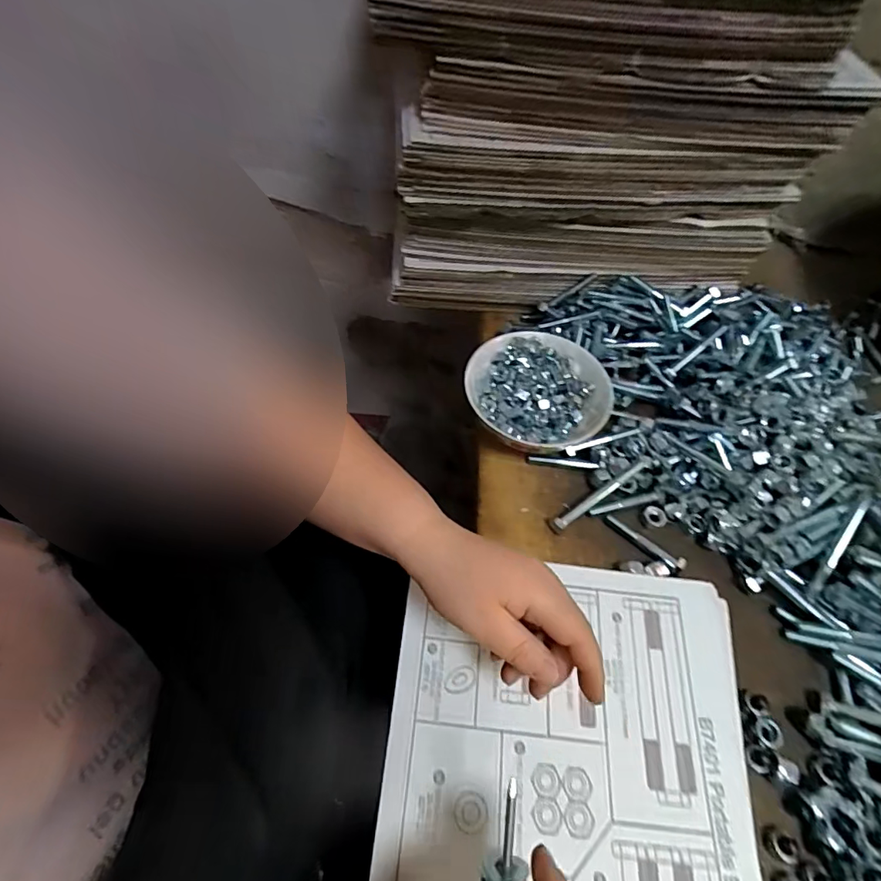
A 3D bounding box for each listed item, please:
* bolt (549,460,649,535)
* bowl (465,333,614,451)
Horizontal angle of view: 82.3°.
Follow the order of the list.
[{"bbox_3d":[0.143,0.046,0.449,0.110,0.016,0.013,-29,61,-20],"label":"bolt"},{"bbox_3d":[0.091,-0.041,0.484,0.126,0.048,0.134,1,55,-1],"label":"bowl"}]

